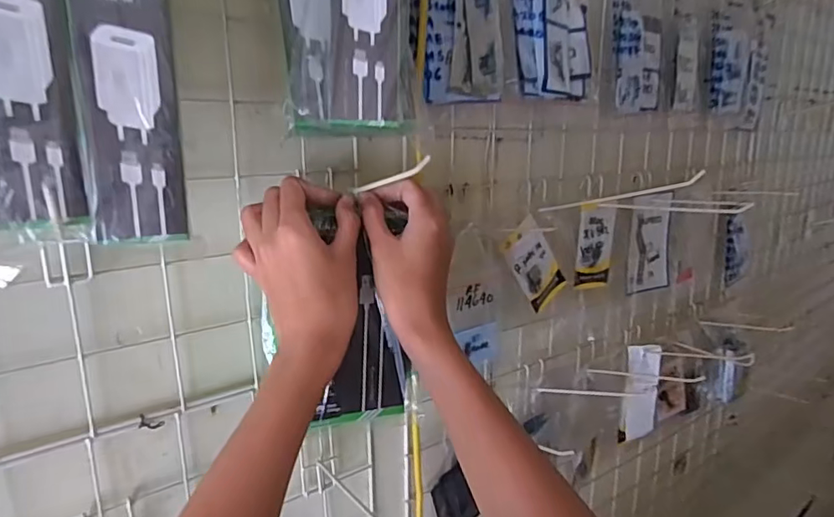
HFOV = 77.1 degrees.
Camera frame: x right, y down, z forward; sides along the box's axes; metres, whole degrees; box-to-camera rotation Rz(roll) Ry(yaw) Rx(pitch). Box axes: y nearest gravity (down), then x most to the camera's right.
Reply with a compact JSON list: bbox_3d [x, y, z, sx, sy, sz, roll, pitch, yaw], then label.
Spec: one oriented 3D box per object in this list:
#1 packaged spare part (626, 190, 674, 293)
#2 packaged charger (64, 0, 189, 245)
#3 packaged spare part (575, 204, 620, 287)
[{"bbox_3d":[0.330,-0.020,0.738,0.092,0.142,0.011,-12,17,-27],"label":"packaged spare part"},{"bbox_3d":[-0.145,-0.088,0.261,0.046,0.156,0.016,-8,16,-27],"label":"packaged charger"},{"bbox_3d":[0.229,-0.013,0.683,0.066,0.117,0.017,-8,17,-27],"label":"packaged spare part"}]

